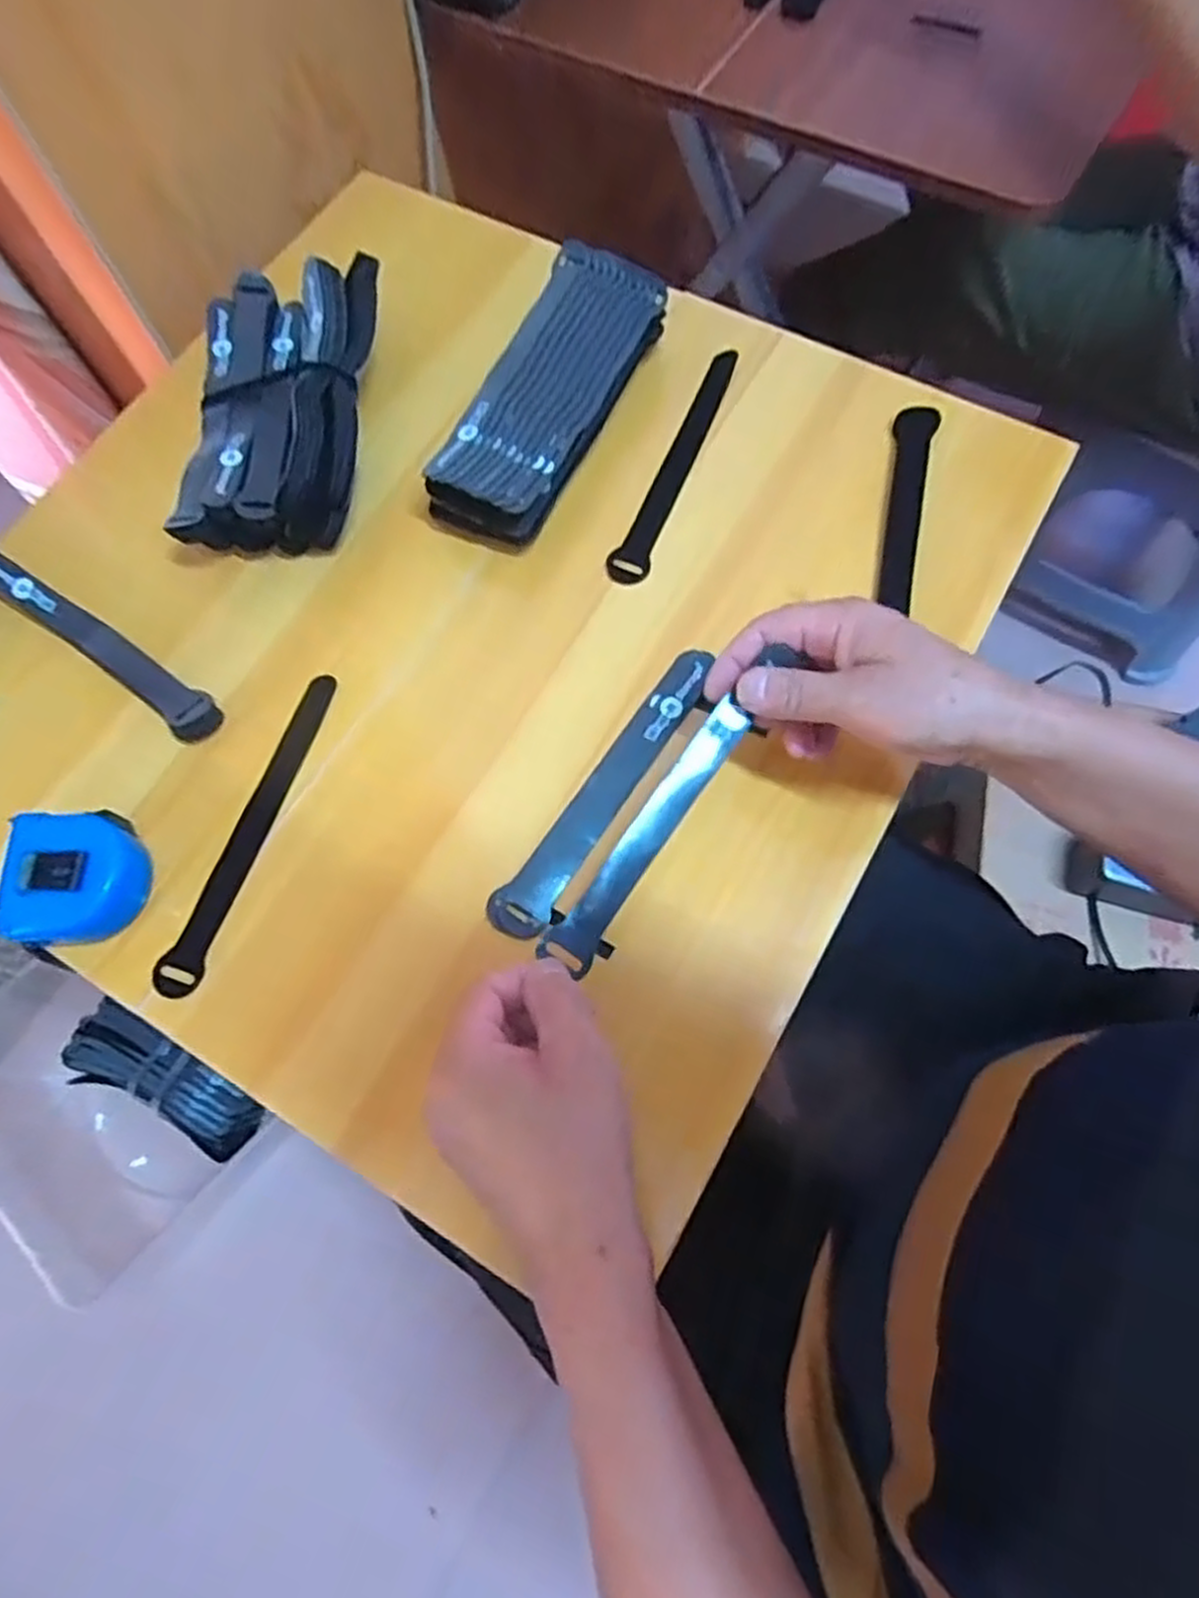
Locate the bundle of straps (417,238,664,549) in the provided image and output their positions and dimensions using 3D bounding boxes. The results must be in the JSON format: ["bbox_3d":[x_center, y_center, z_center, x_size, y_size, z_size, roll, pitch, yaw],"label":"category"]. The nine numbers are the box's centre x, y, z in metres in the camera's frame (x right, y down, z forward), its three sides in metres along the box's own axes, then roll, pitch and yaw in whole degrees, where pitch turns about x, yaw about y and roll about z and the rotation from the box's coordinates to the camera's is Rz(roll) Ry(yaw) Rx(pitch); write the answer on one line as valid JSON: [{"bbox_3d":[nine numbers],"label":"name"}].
[{"bbox_3d":[-0.033,-0.262,0.514,0.076,0.048,0.197,24,73,11],"label":"bundle of straps"}]

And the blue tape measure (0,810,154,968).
[{"bbox_3d":[-0.287,0.044,0.433,0.066,0.038,0.076,5,70,4],"label":"blue tape measure"}]

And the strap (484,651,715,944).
[{"bbox_3d":[0.005,-0.008,0.456,0.030,0.010,0.198,31,74,13],"label":"strap"}]

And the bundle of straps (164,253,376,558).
[{"bbox_3d":[-0.209,-0.262,0.524,0.114,0.051,0.216,-1,70,2],"label":"bundle of straps"}]

